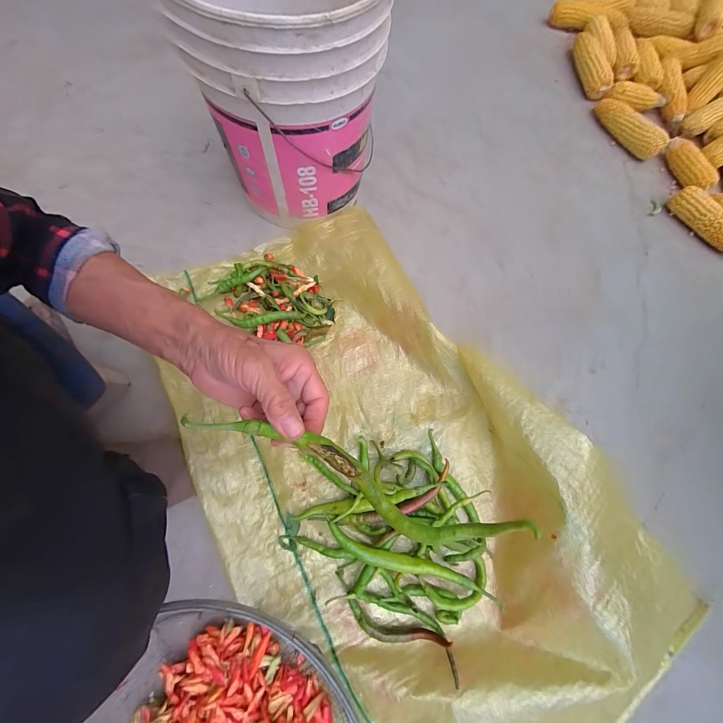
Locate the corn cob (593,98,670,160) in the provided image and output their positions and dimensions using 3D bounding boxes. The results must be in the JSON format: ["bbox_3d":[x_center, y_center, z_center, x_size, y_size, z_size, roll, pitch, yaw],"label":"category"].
[{"bbox_3d":[0.642,-0.565,0.789,0.044,0.061,0.193,-35,78,-11],"label":"corn cob"}]

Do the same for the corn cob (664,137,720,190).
[{"bbox_3d":[0.764,-0.458,0.772,0.054,0.056,0.144,-21,75,-8],"label":"corn cob"}]

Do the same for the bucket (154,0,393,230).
[{"bbox_3d":[-0.118,-0.461,0.572,0.283,0.352,0.283,1,73,-2],"label":"bucket"}]

